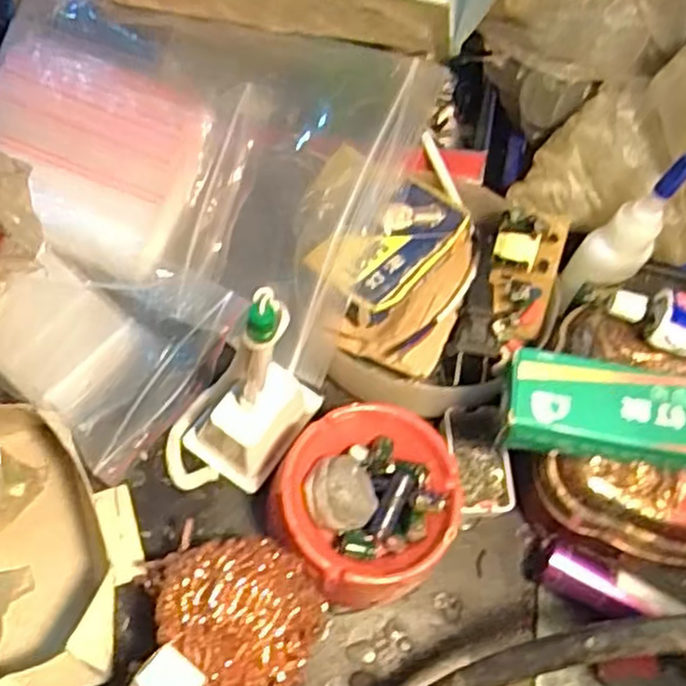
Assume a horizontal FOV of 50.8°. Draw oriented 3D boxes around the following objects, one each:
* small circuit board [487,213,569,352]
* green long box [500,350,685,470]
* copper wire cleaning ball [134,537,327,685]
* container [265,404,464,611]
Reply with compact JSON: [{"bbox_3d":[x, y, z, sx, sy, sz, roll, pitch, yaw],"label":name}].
[{"bbox_3d":[0.094,-0.032,0.381,0.036,0.018,0.072,8,95,0],"label":"small circuit board"},{"bbox_3d":[0.138,0.033,0.296,0.142,0.020,0.037,10,64,1],"label":"green long box"},{"bbox_3d":[-0.043,0.113,0.302,0.065,0.055,0.067,2,64,-3],"label":"copper wire cleaning ball"},{"bbox_3d":[0.011,0.073,0.329,0.081,0.049,0.076,2,64,-3],"label":"container"}]

